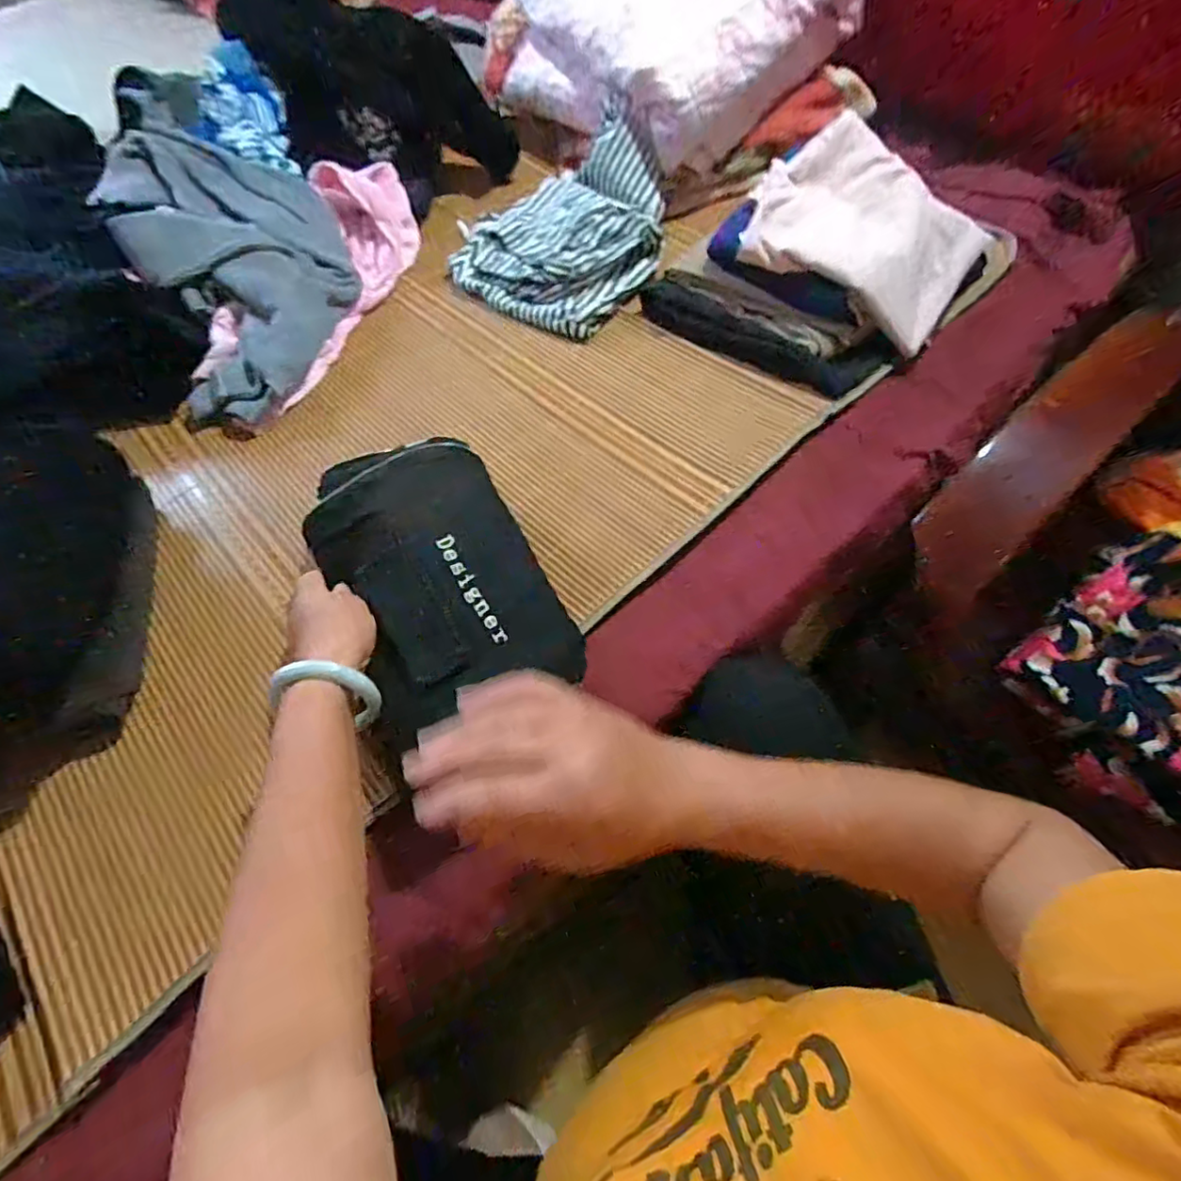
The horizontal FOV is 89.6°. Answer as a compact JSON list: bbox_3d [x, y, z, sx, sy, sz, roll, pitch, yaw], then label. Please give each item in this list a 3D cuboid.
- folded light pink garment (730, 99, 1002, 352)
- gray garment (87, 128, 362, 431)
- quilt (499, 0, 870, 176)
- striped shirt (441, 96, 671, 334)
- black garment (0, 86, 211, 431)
[{"bbox_3d":[0.296,-0.387,0.646,0.226,0.107,0.232,32,67,19],"label":"folded light pink garment"},{"bbox_3d":[-0.423,-0.403,0.726,0.242,0.114,0.434,-27,63,-12],"label":"gray garment"},{"bbox_3d":[0.081,-0.818,0.829,0.463,0.140,0.367,45,99,15],"label":"quilt"},{"bbox_3d":[-0.018,-0.485,0.767,0.248,0.098,0.299,35,68,20],"label":"striped shirt"},{"bbox_3d":[-0.670,-0.339,0.675,0.324,0.146,0.361,-33,64,-14],"label":"black garment"}]

